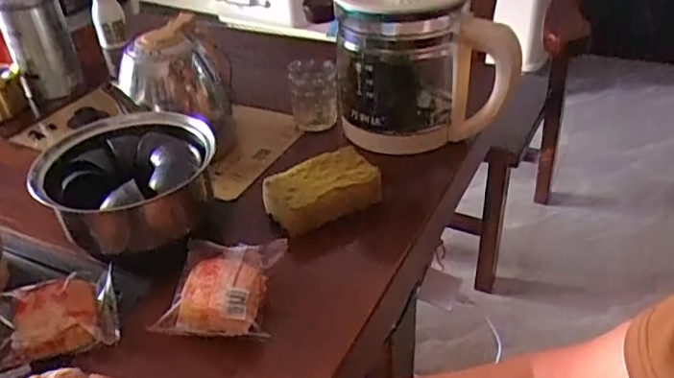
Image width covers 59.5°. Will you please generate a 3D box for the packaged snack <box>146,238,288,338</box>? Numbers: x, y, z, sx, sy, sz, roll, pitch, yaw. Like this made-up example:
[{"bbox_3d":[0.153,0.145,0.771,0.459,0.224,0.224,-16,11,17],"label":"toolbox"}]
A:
[{"bbox_3d":[-0.099,0.078,0.507,0.087,0.031,0.097,4,36,9],"label":"packaged snack"}]

